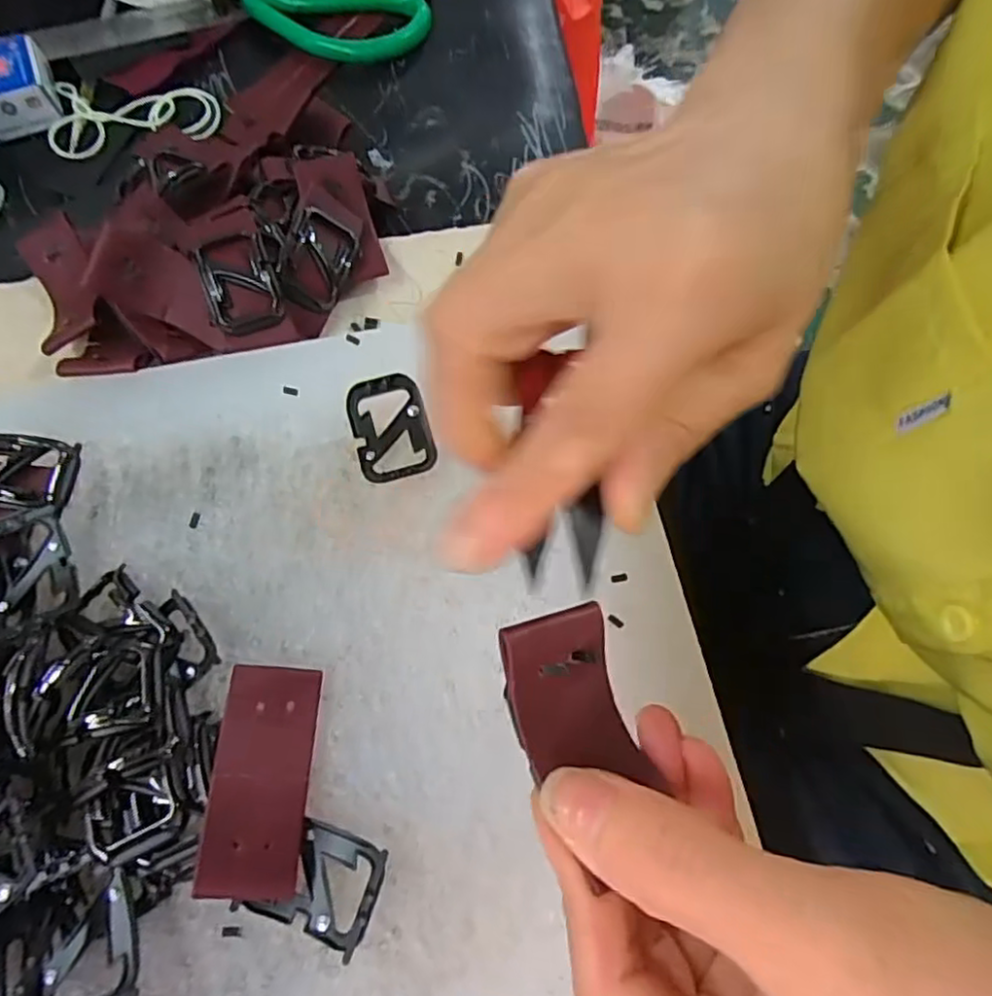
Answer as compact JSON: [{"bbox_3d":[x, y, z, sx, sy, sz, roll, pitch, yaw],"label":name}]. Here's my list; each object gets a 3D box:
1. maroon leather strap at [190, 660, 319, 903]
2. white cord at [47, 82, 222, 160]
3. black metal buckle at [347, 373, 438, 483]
[{"bbox_3d":[-0.069,0.082,0.193,0.026,0.004,0.062,9,65,-17],"label":"maroon leather strap"},{"bbox_3d":[-0.190,-0.201,0.343,0.084,0.005,0.046,-7,71,-5],"label":"white cord"},{"bbox_3d":[-0.038,-0.025,0.235,0.027,0.006,0.041,-17,71,-4],"label":"black metal buckle"}]

